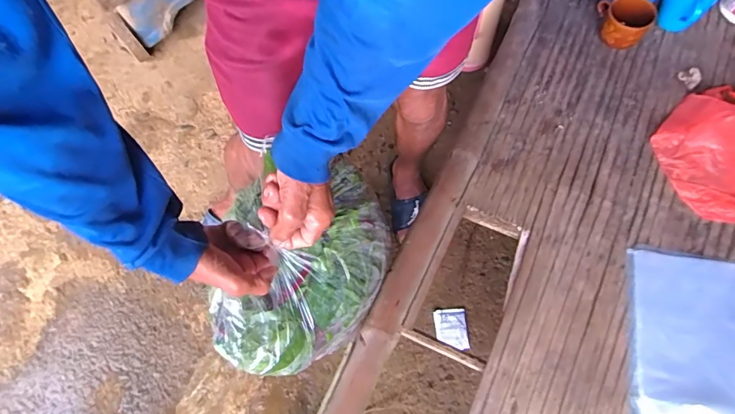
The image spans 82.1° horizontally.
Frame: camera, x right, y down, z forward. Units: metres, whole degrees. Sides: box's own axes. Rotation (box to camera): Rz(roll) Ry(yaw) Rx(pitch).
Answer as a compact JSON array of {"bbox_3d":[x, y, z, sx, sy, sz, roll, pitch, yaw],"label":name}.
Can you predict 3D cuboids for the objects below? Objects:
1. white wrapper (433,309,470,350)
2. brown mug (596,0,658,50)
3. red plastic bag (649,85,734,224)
[{"bbox_3d":[0.201,0.293,1.005,0.075,0.013,0.094,-5,71,-1],"label":"white wrapper"},{"bbox_3d":[0.487,-0.352,0.803,0.108,0.080,0.086,29,74,11],"label":"brown mug"},{"bbox_3d":[0.612,-0.096,0.693,0.215,0.096,0.223,-27,72,-8],"label":"red plastic bag"}]

